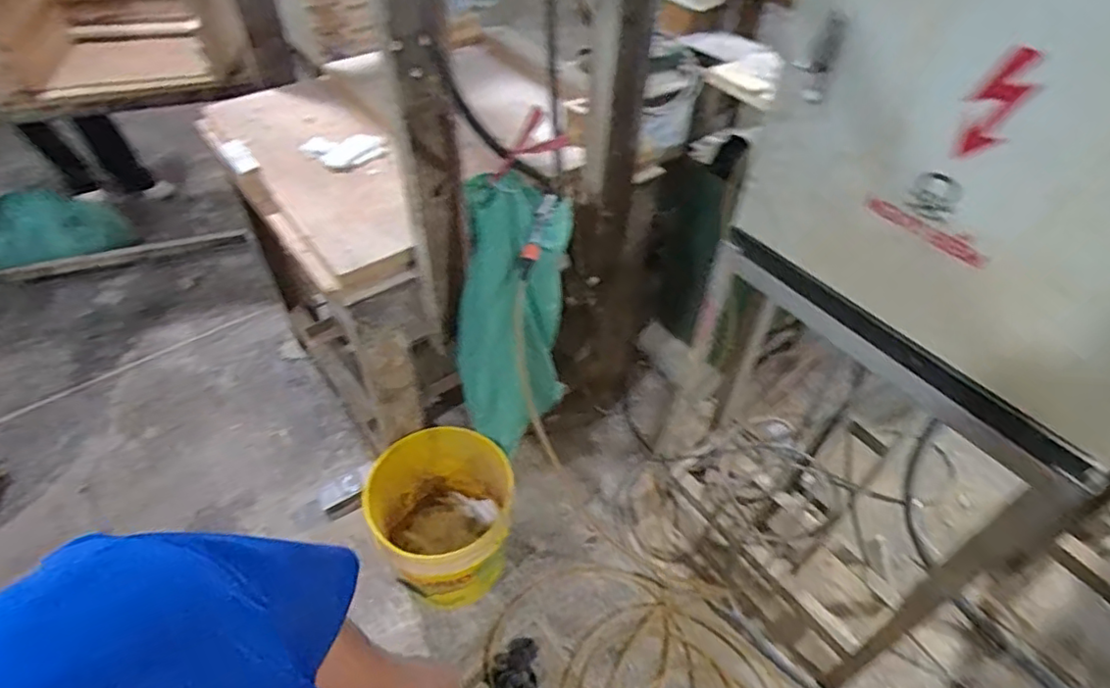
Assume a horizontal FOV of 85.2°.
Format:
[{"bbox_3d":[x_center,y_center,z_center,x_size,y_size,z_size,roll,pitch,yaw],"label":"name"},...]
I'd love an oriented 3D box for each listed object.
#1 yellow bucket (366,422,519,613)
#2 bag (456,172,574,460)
[{"bbox_3d":[-0.251,0.438,1.436,0.291,0.384,0.283,1,46,-1],"label":"yellow bucket"},{"bbox_3d":[-0.084,-0.034,1.264,0.182,0.671,0.186,11,47,9],"label":"bag"}]

